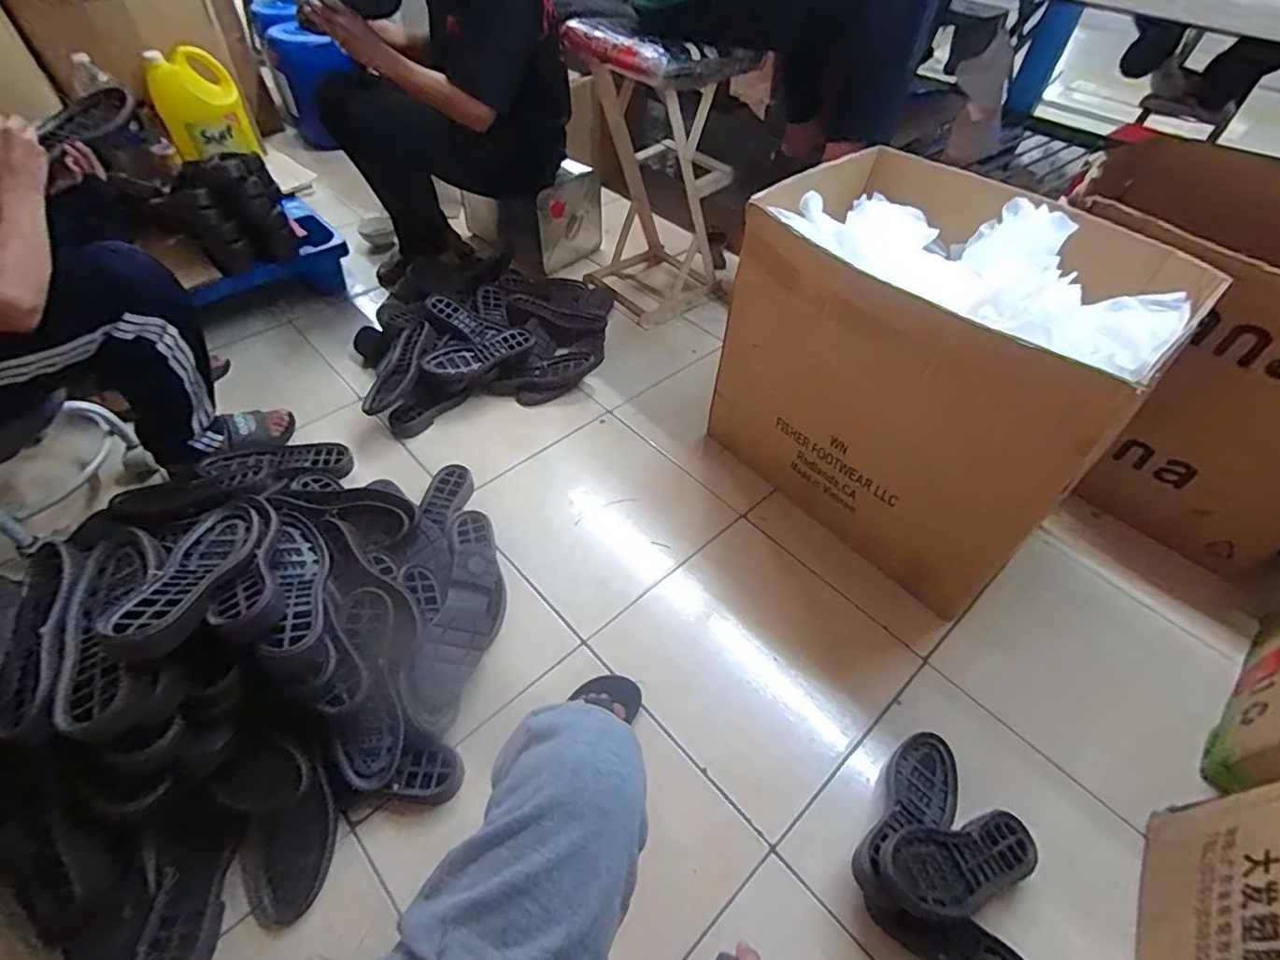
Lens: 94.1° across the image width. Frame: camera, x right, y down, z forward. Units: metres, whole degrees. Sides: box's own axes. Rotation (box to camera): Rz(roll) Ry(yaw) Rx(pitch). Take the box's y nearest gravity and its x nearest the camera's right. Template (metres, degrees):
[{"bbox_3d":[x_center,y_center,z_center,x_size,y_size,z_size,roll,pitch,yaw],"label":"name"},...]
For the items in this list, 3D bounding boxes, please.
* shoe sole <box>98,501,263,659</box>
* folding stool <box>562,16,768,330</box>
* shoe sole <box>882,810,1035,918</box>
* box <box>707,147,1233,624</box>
[{"bbox_3d":[-0.524,0.111,0.717,0.091,0.043,0.257,-7,28,-8],"label":"shoe sole"},{"bbox_3d":[0.038,-0.764,1.467,0.312,0.567,0.327,-32,58,-27],"label":"folding stool"},{"bbox_3d":[0.394,0.470,0.734,0.243,0.032,0.090,5,45,-28],"label":"shoe sole"},{"bbox_3d":[0.486,-0.203,1.048,0.437,0.444,0.611,-30,57,-25],"label":"box"}]

